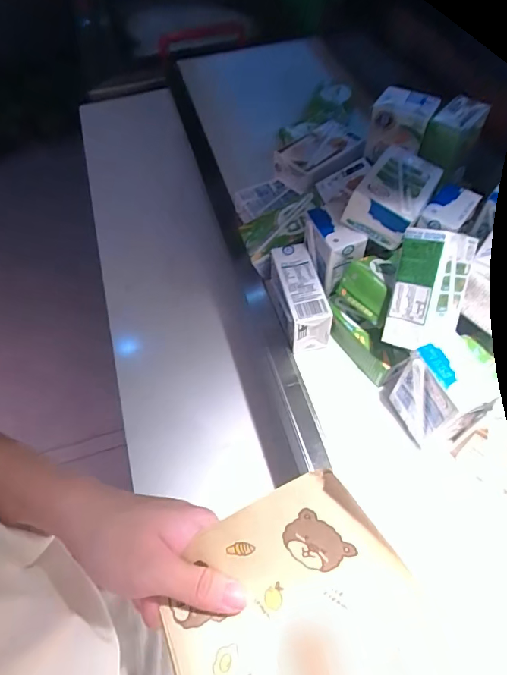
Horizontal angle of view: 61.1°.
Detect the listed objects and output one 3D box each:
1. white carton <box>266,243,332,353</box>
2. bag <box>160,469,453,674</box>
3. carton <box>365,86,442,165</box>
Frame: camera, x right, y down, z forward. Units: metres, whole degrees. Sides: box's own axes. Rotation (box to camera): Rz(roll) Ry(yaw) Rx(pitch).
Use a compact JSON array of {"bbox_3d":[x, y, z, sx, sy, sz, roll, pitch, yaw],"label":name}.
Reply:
[{"bbox_3d":[0.049,-0.046,0.490,0.045,0.067,0.107,-12,59,-4],"label":"white carton"},{"bbox_3d":[0.022,0.161,0.231,0.134,0.029,0.137,-28,73,2],"label":"bag"},{"bbox_3d":[0.173,-0.248,0.510,0.064,0.072,0.040,30,65,19],"label":"carton"}]

